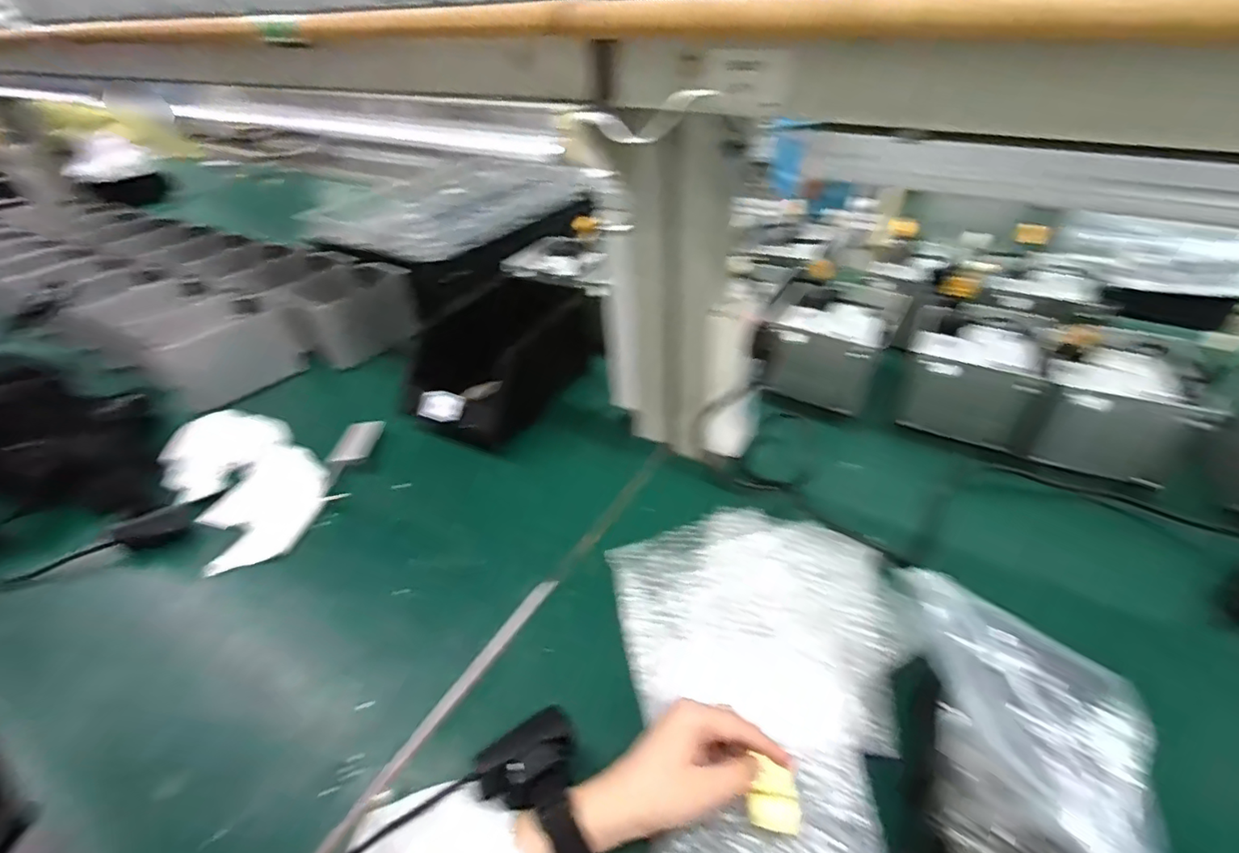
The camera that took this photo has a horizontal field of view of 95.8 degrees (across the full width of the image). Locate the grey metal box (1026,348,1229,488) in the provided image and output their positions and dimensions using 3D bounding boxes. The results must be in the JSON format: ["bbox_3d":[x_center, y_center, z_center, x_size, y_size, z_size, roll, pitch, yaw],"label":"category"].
[{"bbox_3d":[0.551,-0.022,0.630,0.131,0.093,0.155,24,45,30],"label":"grey metal box"}]

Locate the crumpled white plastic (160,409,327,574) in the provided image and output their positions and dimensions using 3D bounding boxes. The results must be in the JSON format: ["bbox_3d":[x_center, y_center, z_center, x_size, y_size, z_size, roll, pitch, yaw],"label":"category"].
[{"bbox_3d":[-0.444,0.059,0.666,0.139,0.044,0.260,-32,47,-32],"label":"crumpled white plastic"}]

